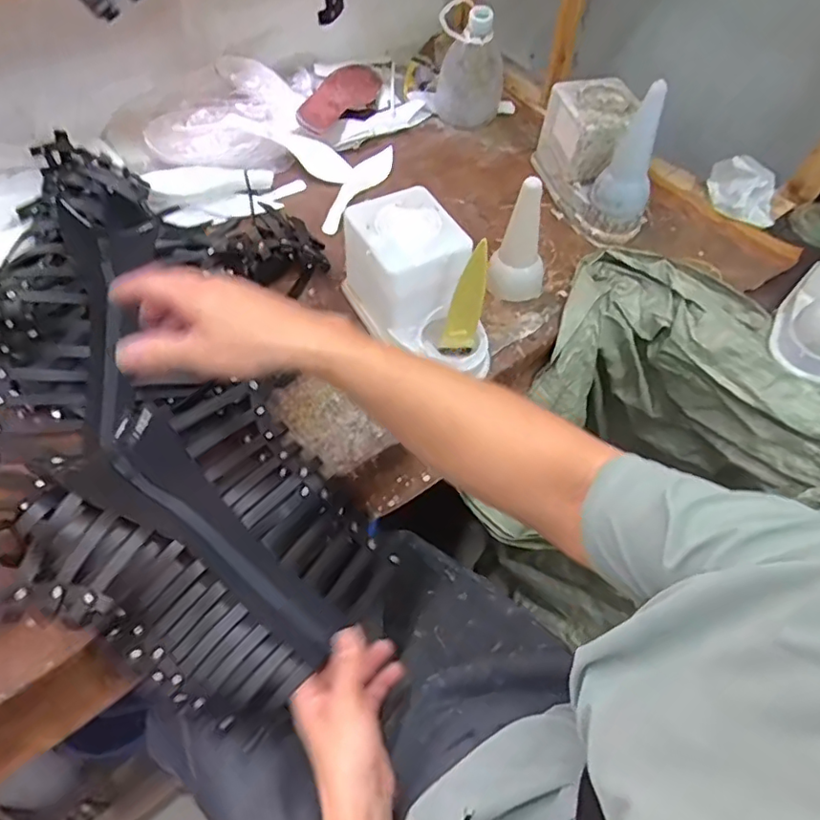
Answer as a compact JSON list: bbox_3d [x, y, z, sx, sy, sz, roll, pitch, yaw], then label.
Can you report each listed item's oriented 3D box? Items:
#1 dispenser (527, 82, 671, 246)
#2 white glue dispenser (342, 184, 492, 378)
[{"bbox_3d":[0.241,-0.340,0.742,0.112,0.152,0.197,1,56,-2],"label":"dispenser"},{"bbox_3d":[0.012,-0.125,0.612,0.099,0.122,0.193,-26,61,-18],"label":"white glue dispenser"}]

